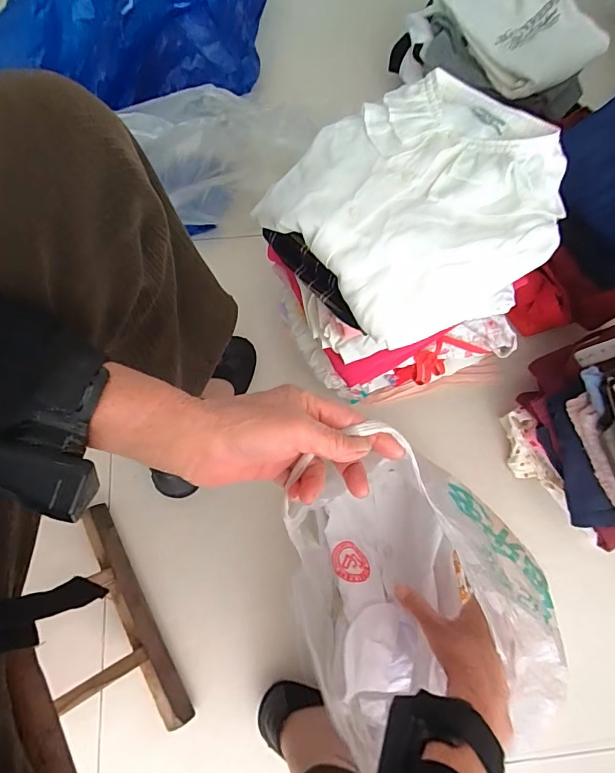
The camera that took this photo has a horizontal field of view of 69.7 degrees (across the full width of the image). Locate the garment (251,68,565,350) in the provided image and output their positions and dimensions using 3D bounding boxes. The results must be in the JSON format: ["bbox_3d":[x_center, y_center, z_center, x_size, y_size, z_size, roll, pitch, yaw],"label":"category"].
[{"bbox_3d":[0.116,-0.184,0.435,0.263,0.042,0.235,-37,77,-12],"label":"garment"}]

